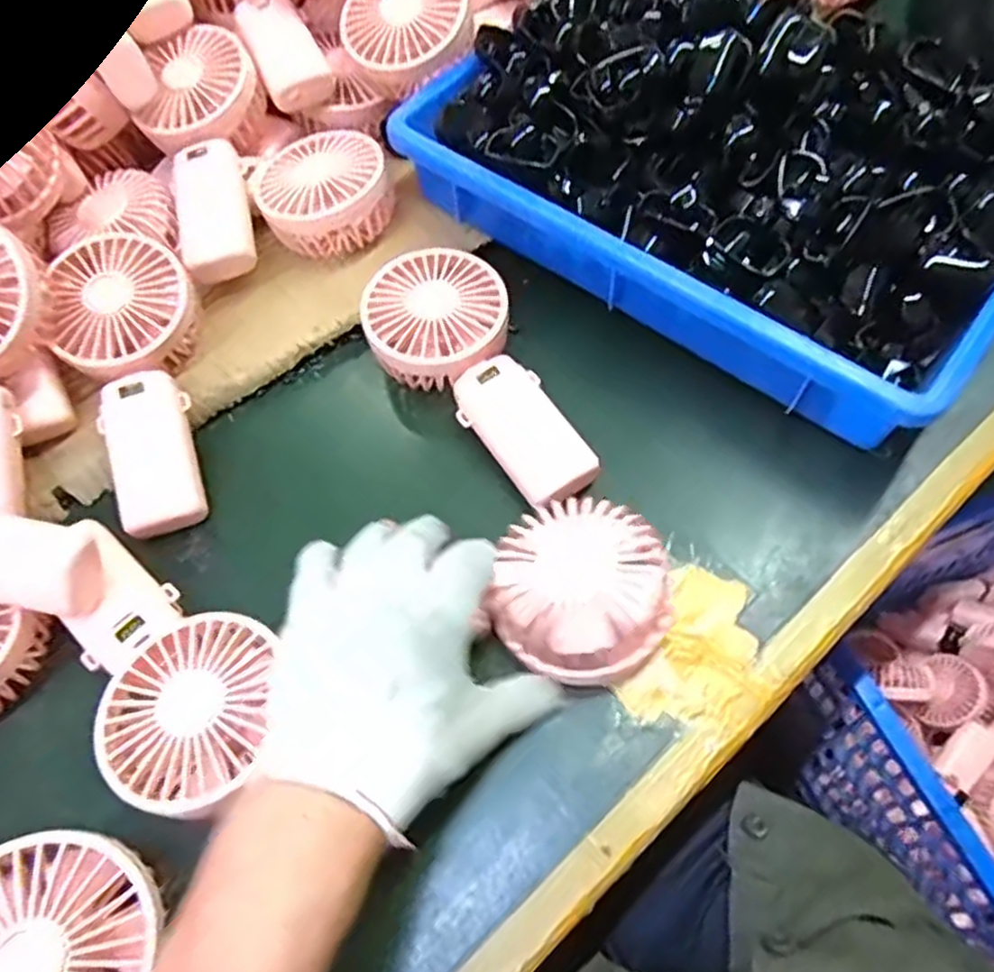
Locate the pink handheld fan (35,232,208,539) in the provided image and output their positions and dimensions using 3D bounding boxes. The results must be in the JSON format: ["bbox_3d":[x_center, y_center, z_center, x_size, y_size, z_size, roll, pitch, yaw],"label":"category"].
[{"bbox_3d":[-0.210,-0.064,0.419,0.081,0.040,0.185,-17,79,-5],"label":"pink handheld fan"}]

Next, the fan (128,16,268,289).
[{"bbox_3d":[-0.192,-0.219,0.476,0.079,0.039,0.183,-9,79,-1],"label":"fan"}]

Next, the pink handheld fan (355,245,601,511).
[{"bbox_3d":[-0.012,-0.067,0.422,0.086,0.034,0.184,-29,62,-12],"label":"pink handheld fan"}]

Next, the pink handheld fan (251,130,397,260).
[{"bbox_3d":[-0.115,-0.195,0.485,0.087,0.038,0.081,-2,59,3],"label":"pink handheld fan"}]

